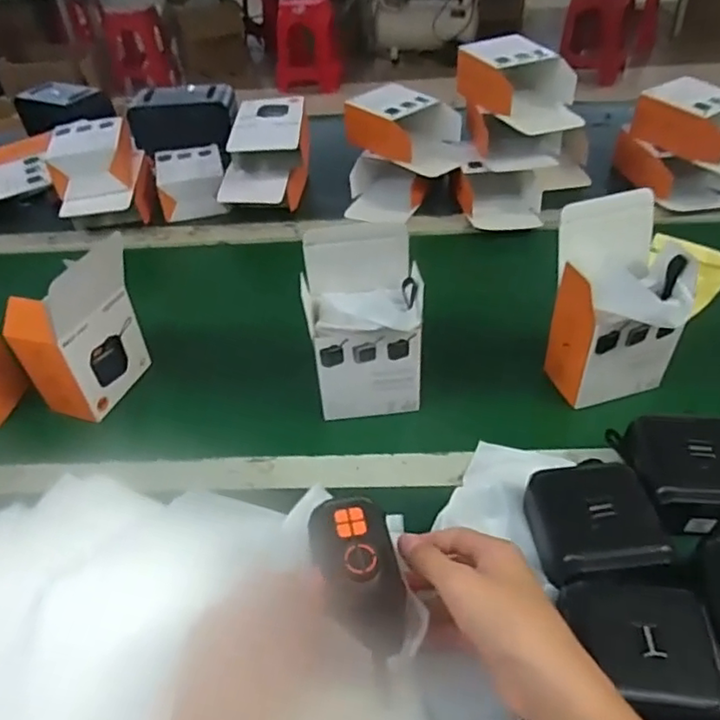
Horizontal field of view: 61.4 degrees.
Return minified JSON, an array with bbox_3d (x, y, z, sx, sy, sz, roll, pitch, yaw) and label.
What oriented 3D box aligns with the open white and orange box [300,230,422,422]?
[{"bbox_3d":[0.003,-0.030,0.579,0.107,0.172,0.088,-6,41,-3],"label":"open white and orange box"}]

